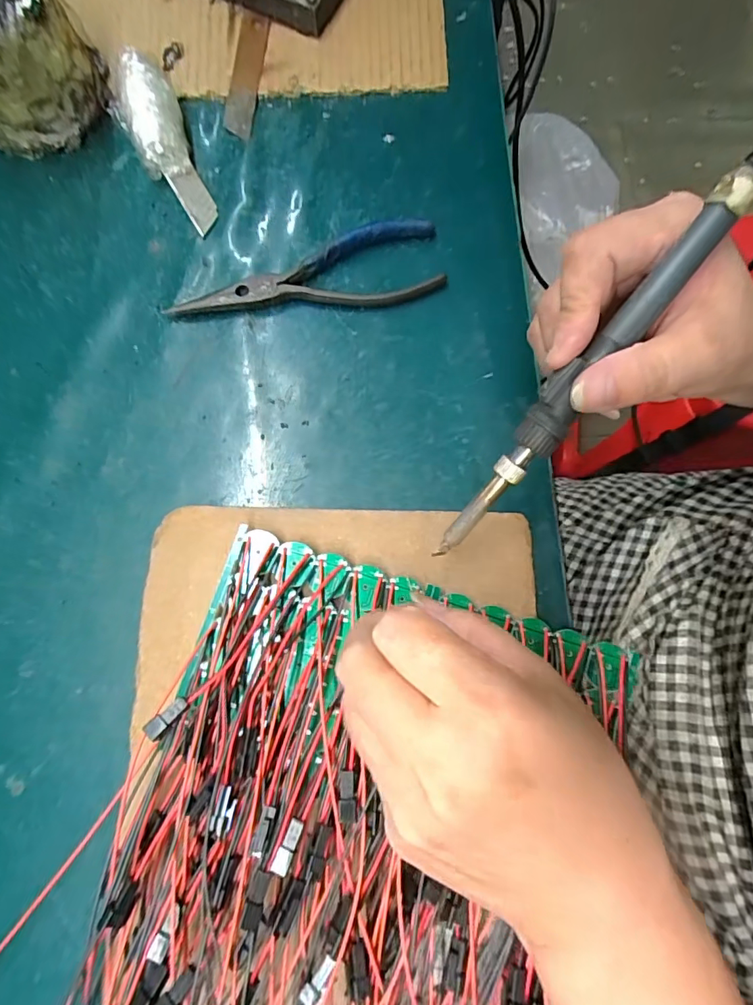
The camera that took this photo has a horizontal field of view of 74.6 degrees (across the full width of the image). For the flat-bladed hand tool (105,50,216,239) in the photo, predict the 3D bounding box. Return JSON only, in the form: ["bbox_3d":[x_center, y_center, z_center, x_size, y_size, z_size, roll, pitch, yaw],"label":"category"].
[{"bbox_3d":[-0.128,-0.219,0.299,0.037,0.022,0.118,-29,80,-4],"label":"flat-bladed hand tool"}]

